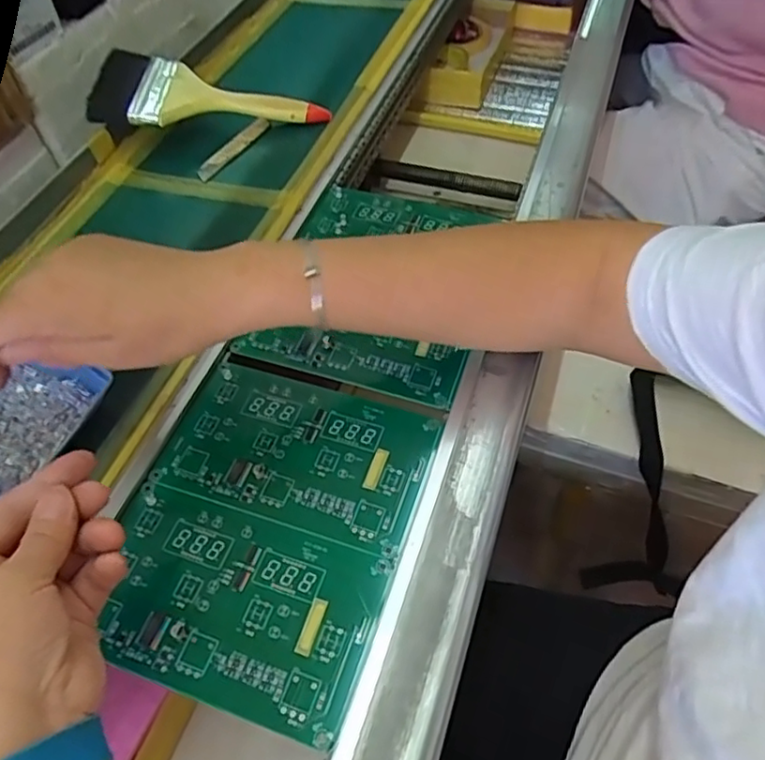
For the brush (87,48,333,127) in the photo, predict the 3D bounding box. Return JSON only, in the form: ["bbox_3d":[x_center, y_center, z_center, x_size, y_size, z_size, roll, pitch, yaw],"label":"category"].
[{"bbox_3d":[-0.170,-0.290,0.635,0.224,0.019,0.108,5,53,-10],"label":"brush"}]

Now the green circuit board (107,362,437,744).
[{"bbox_3d":[-0.071,0.085,0.385,0.169,0.004,0.203,14,54,14],"label":"green circuit board"}]

